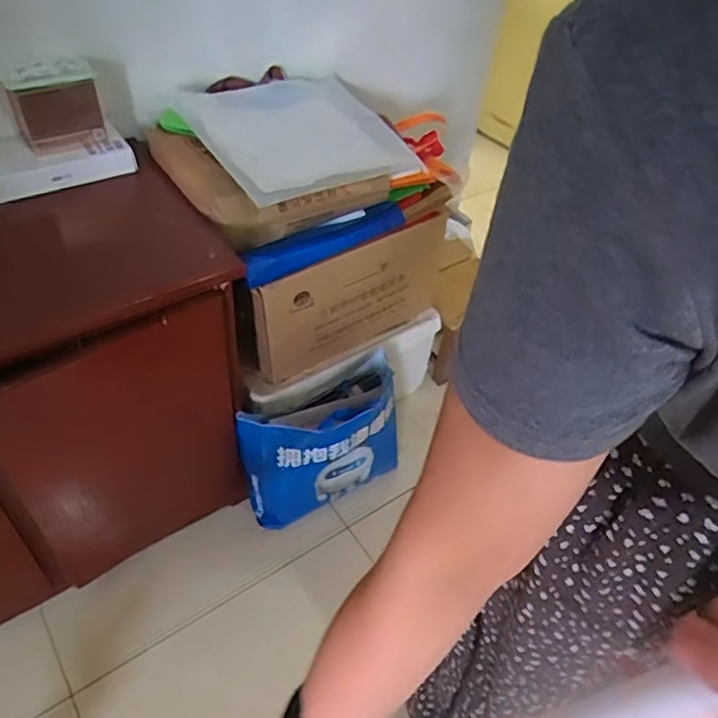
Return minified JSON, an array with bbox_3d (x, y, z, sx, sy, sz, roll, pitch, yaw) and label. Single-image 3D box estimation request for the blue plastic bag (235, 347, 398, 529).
[{"bbox_3d":[-0.071,0.176,1.324,0.361,0.281,0.163,-20,53,-24],"label":"blue plastic bag"}]

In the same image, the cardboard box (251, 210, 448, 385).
[{"bbox_3d":[-0.012,-0.137,1.287,0.461,0.264,0.061,-25,55,-27],"label":"cardboard box"}]

